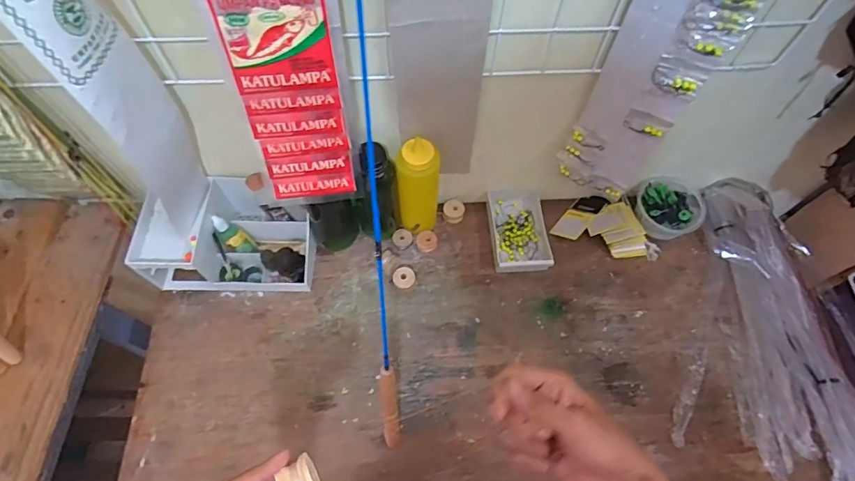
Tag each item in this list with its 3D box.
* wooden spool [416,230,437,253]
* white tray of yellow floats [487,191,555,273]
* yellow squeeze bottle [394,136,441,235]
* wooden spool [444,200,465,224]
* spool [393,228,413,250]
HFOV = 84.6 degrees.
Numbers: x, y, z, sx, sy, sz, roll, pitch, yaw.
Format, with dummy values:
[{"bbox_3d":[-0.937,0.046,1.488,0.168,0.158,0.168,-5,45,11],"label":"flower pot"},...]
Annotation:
[{"bbox_3d":[-0.001,0.001,0.743,0.032,0.020,0.031,0,63,-1],"label":"wooden spool"},{"bbox_3d":[0.144,-0.017,0.754,0.089,0.034,0.147,-3,63,-3],"label":"white tray of yellow floats"},{"bbox_3d":[-0.014,-0.070,0.684,0.062,0.190,0.051,0,63,-1],"label":"yellow squeeze bottle"},{"bbox_3d":[0.043,-0.046,0.769,0.035,0.029,0.032,0,63,-1],"label":"wooden spool"},{"bbox_3d":[-0.039,-0.002,0.746,0.031,0.014,0.030,0,63,-1],"label":"spool"}]

